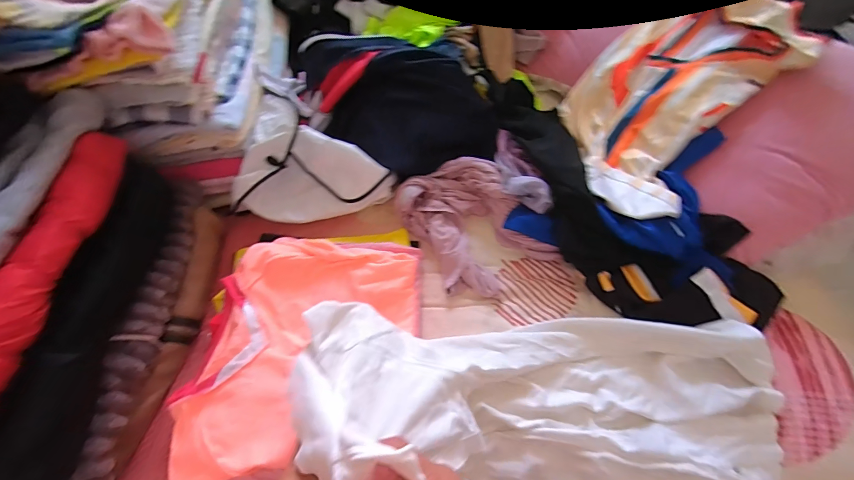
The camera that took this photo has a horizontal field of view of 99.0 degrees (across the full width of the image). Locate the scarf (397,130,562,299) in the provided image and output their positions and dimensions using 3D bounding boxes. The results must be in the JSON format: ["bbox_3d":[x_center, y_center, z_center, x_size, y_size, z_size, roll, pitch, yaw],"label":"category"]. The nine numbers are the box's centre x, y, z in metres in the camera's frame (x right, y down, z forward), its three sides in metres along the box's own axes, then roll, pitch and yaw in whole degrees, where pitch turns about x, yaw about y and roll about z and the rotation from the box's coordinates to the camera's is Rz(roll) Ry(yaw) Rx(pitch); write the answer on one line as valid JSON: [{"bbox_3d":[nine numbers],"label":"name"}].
[{"bbox_3d":[0.096,-0.047,0.632,0.248,0.073,0.255,-22,59,-9],"label":"scarf"}]

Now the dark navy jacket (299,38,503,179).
[{"bbox_3d":[-0.057,-0.275,0.714,0.358,0.132,0.290,-7,58,0],"label":"dark navy jacket"}]

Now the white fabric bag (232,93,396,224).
[{"bbox_3d":[-0.237,-0.124,0.658,0.274,0.084,0.203,32,65,21],"label":"white fabric bag"}]

